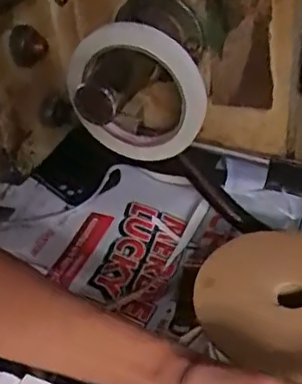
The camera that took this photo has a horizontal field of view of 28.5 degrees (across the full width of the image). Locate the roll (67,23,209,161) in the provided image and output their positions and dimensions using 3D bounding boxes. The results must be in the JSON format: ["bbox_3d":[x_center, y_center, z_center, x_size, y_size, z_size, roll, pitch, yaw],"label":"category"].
[{"bbox_3d":[-0.013,-0.070,0.422,0.108,0.098,0.015,10,40,19],"label":"roll"}]

